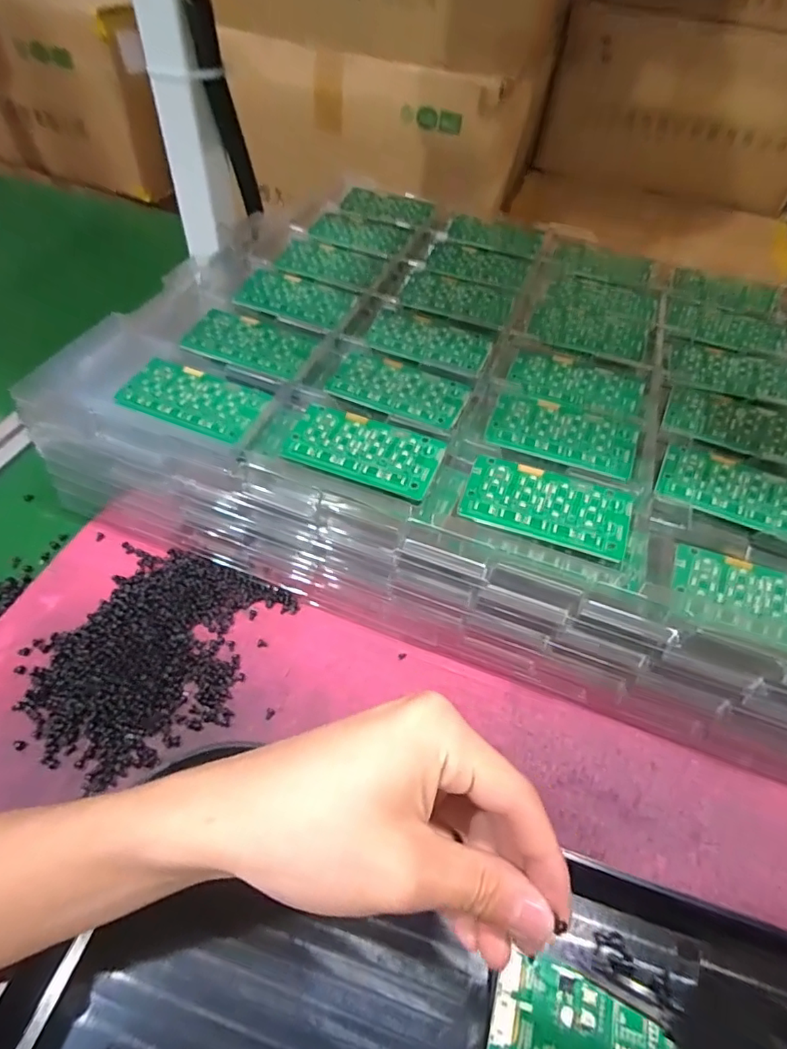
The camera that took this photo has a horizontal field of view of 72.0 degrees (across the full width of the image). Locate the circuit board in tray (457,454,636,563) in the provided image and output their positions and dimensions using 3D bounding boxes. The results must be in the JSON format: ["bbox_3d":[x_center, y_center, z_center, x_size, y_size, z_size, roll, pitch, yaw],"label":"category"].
[{"bbox_3d":[0.090,-0.012,0.317,0.094,0.008,0.047,18,53,9],"label":"circuit board in tray"}]

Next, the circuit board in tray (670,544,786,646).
[{"bbox_3d":[0.205,0.043,0.300,0.093,0.011,0.044,18,53,10],"label":"circuit board in tray"}]

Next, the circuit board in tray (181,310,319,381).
[{"bbox_3d":[-0.104,-0.131,0.393,0.089,0.007,0.047,21,54,12],"label":"circuit board in tray"}]

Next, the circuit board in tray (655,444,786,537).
[{"bbox_3d":[0.218,-0.020,0.337,0.098,0.006,0.047,22,54,12],"label":"circuit board in tray"}]

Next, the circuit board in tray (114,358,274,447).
[{"bbox_3d":[-0.128,-0.081,0.348,0.091,0.005,0.048,20,53,11],"label":"circuit board in tray"}]

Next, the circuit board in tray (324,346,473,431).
[{"bbox_3d":[0.002,-0.096,0.377,0.097,0.005,0.053,23,54,13],"label":"circuit board in tray"}]

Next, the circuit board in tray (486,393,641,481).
[{"bbox_3d":[0.112,-0.059,0.358,0.094,0.006,0.051,17,53,9],"label":"circuit board in tray"}]

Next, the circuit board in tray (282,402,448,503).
[{"bbox_3d":[-0.018,-0.047,0.335,0.093,0.005,0.048,20,53,11],"label":"circuit board in tray"}]

